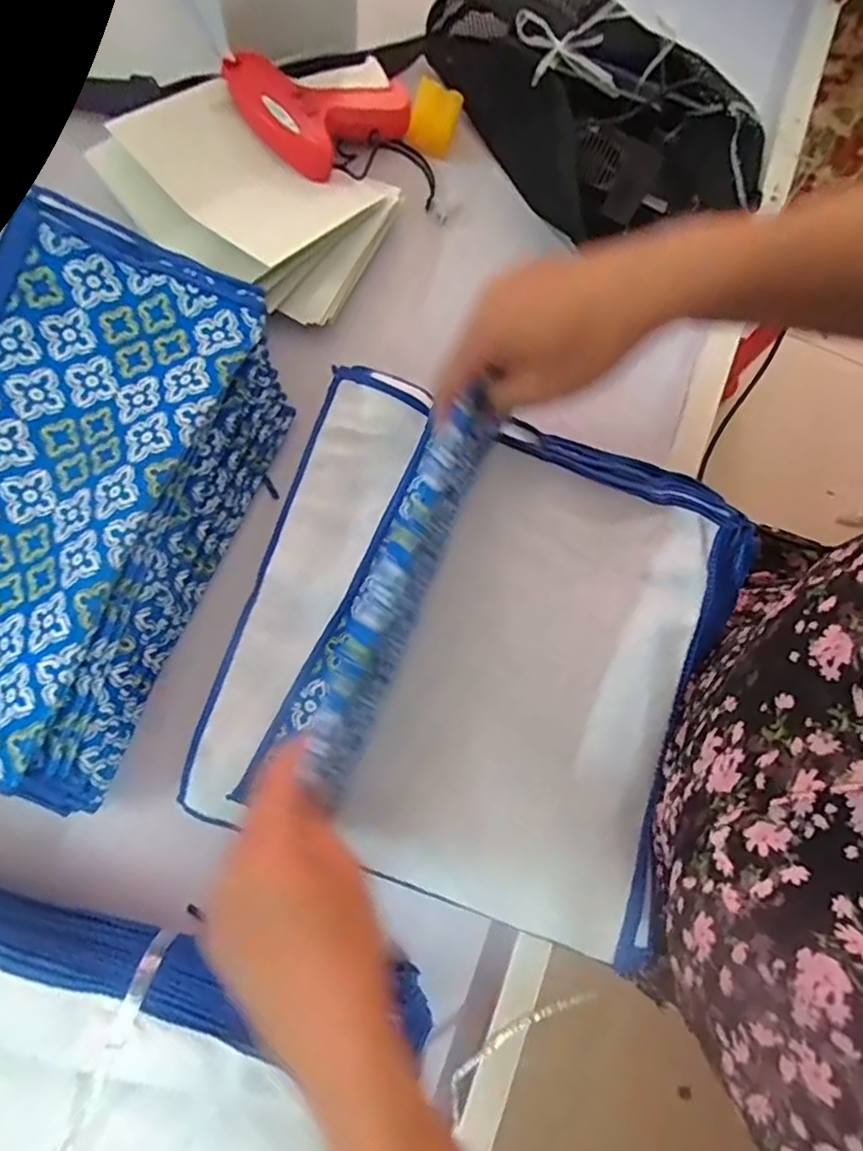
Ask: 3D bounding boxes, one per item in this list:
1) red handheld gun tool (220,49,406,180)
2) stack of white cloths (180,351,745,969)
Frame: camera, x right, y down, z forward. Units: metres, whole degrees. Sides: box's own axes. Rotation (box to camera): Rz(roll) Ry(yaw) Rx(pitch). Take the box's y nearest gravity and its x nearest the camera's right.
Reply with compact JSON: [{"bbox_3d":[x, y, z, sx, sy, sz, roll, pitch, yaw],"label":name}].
[{"bbox_3d":[-0.079,-0.333,0.452,0.132,0.021,0.083,-8,90,-23],"label":"red handheld gun tool"},{"bbox_3d":[0.035,0.043,0.396,0.294,0.045,0.308,20,77,3],"label":"stack of white cloths"}]

